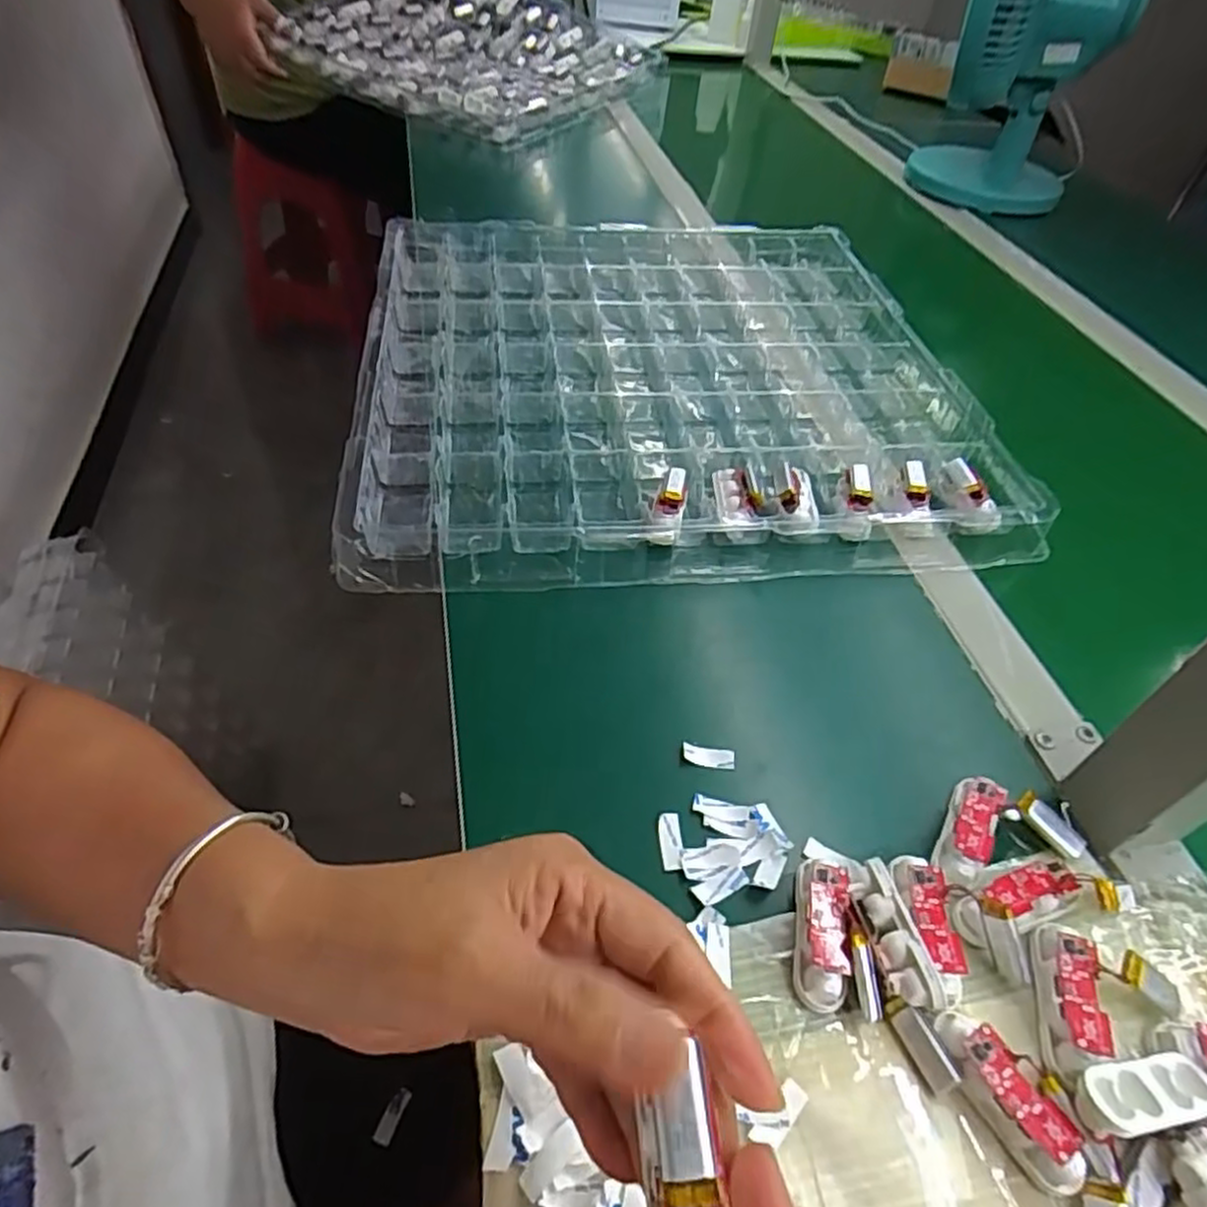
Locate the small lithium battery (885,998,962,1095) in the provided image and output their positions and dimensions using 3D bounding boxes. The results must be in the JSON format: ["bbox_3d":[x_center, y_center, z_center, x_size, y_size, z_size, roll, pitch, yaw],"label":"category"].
[{"bbox_3d":[0.126,0.173,0.288,0.012,0.009,0.034,-17,52,-19],"label":"small lithium battery"}]

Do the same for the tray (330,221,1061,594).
[{"bbox_3d":[0.047,-0.196,0.601,0.455,0.035,0.468,-1,48,-7],"label":"tray"}]

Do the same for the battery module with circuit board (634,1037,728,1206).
[{"bbox_3d":[0.018,0.129,0.174,0.018,0.005,0.037,-3,49,-7],"label":"battery module with circuit board"}]

